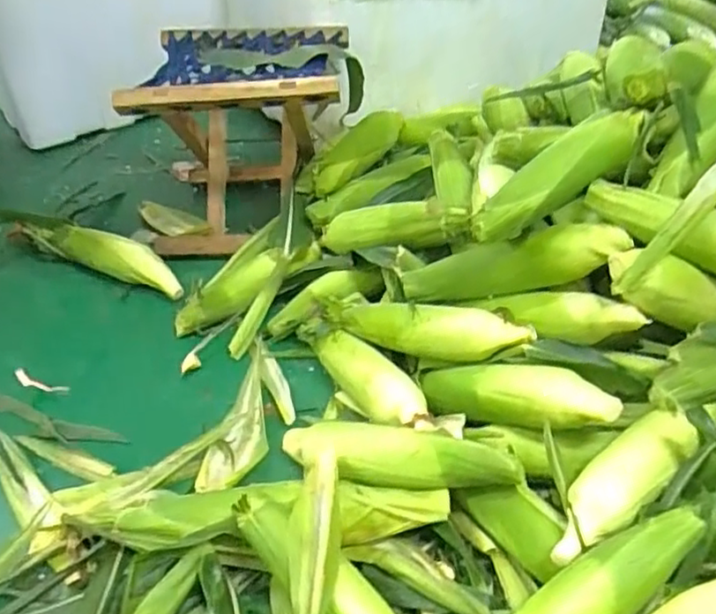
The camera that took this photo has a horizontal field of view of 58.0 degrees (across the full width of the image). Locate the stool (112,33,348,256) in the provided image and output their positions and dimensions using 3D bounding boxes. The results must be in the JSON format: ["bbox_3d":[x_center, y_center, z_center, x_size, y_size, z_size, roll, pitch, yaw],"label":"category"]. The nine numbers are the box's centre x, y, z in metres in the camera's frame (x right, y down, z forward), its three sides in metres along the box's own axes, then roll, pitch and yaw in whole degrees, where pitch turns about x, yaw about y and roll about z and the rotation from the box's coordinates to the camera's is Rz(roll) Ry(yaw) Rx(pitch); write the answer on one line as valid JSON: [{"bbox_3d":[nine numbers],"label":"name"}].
[{"bbox_3d":[-0.151,-0.247,0.936,0.281,0.232,0.261,0,40,3],"label":"stool"}]

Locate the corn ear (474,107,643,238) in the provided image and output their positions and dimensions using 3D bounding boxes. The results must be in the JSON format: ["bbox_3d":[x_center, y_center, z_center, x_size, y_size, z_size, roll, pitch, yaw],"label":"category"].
[{"bbox_3d":[0.199,-0.132,0.646,0.221,0.045,0.058,-37,49,-13],"label":"corn ear"}]

